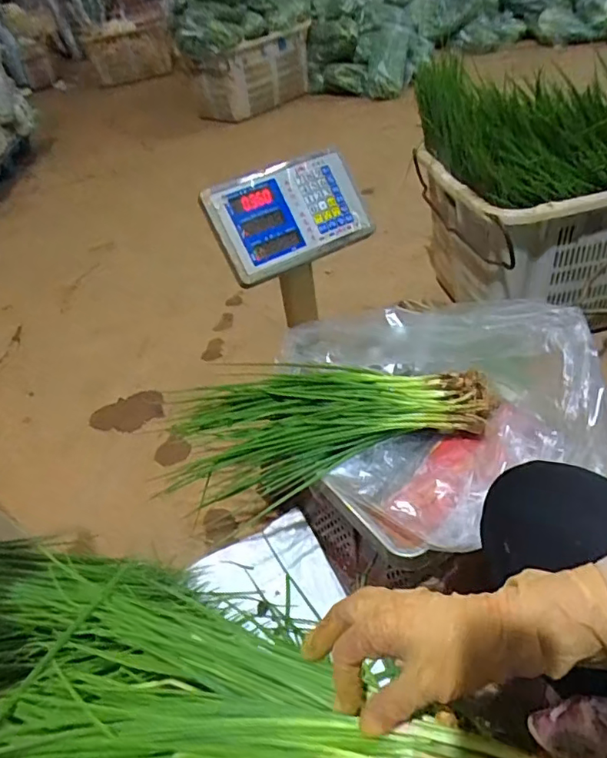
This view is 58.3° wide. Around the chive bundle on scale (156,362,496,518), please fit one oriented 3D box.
[{"bbox_3d":[0.007,0.064,0.813,0.508,0.082,0.224,-9,39,18],"label":"chive bundle on scale"}]

